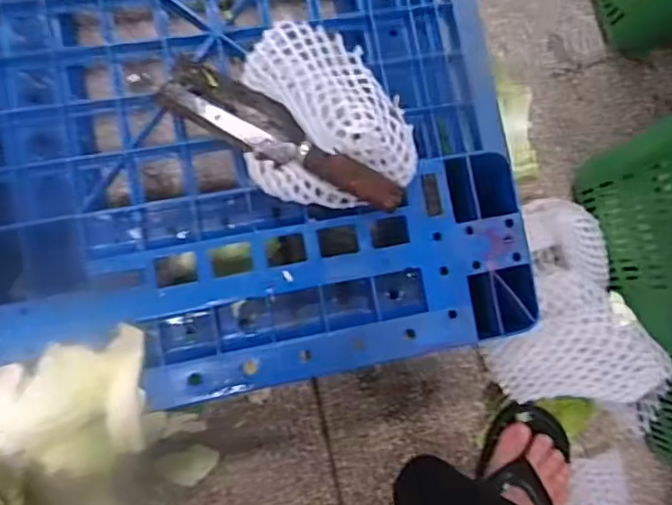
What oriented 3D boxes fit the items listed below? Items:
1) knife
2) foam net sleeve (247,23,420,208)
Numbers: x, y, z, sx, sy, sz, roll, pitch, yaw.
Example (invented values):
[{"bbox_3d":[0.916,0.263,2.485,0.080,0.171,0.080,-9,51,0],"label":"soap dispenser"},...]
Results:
[{"bbox_3d":[-0.053,-0.108,0.585,0.247,0.033,0.052,30,81,9],"label":"knife"},{"bbox_3d":[-0.009,-0.131,0.566,0.148,0.096,0.169,-11,86,-11],"label":"foam net sleeve"}]

